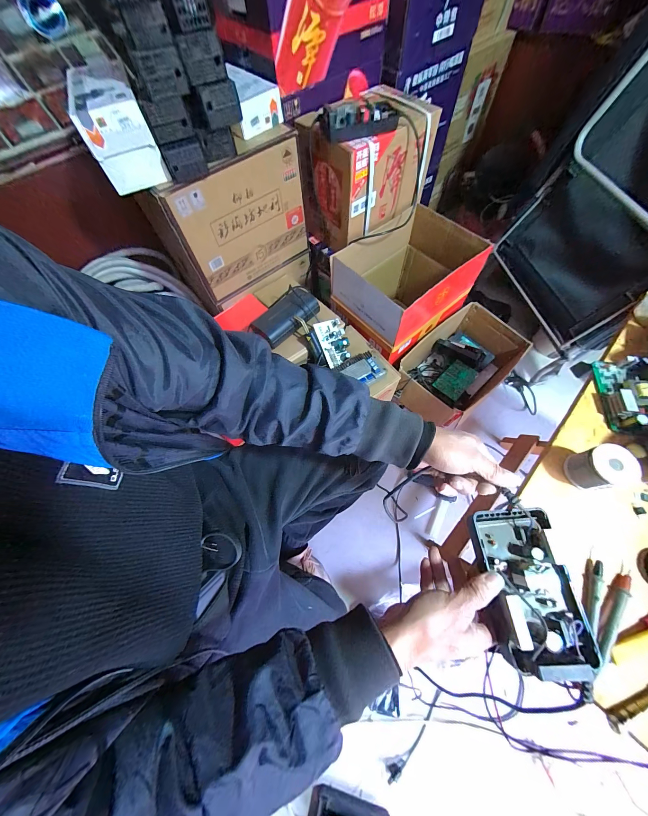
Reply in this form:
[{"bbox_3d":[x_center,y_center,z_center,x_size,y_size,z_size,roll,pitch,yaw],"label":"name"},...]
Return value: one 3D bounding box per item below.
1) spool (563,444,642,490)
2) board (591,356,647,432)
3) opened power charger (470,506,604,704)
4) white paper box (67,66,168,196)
[{"bbox_3d":[0.366,0.081,0.370,0.051,0.055,0.051,-8,65,-1],"label":"spool"},{"bbox_3d":[0.465,-0.022,0.423,0.057,0.033,0.116,5,66,5],"label":"board"},{"bbox_3d":[0.235,0.198,0.313,0.096,0.044,0.156,-5,65,1],"label":"opened power charger"},{"bbox_3d":[-0.419,-0.550,0.560,0.116,0.137,0.134,-31,68,-11],"label":"white paper box"}]

